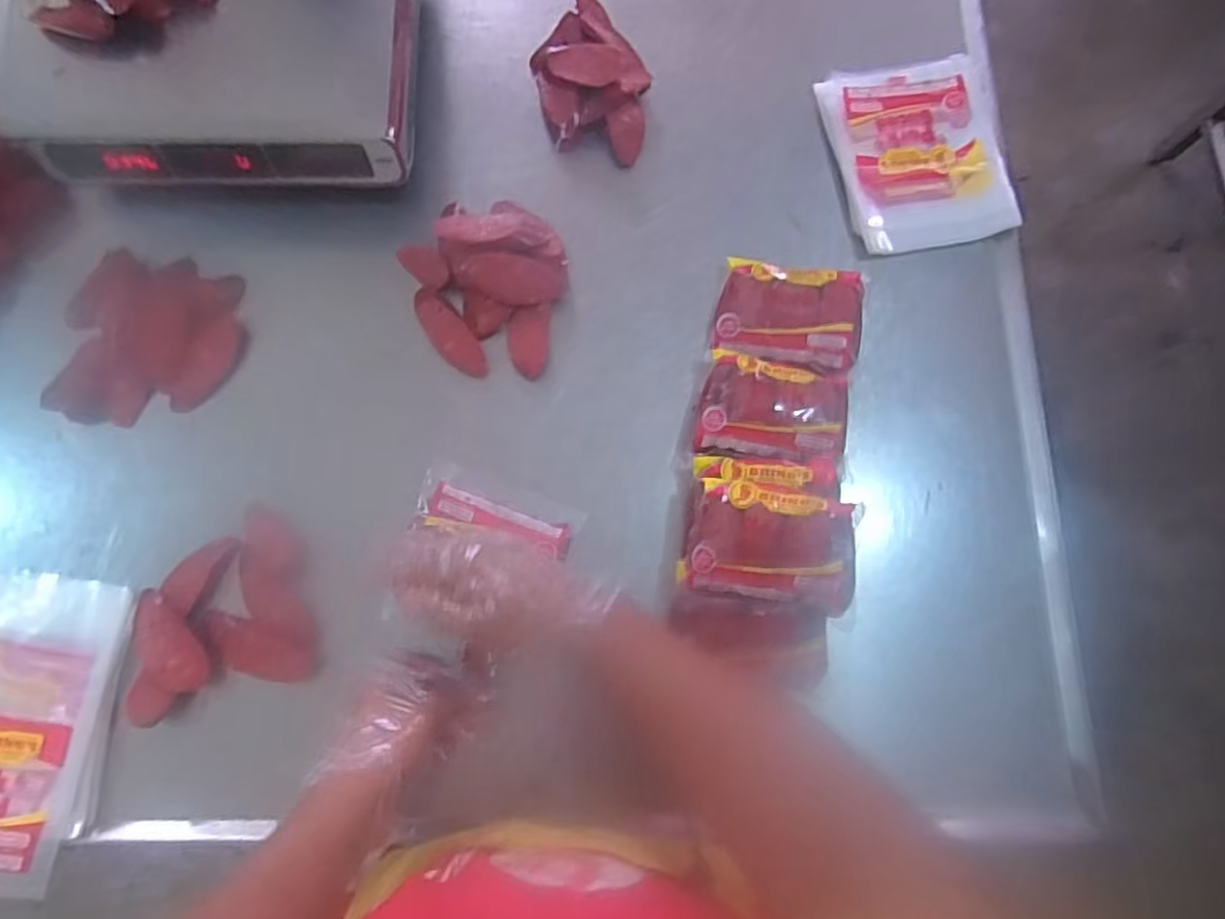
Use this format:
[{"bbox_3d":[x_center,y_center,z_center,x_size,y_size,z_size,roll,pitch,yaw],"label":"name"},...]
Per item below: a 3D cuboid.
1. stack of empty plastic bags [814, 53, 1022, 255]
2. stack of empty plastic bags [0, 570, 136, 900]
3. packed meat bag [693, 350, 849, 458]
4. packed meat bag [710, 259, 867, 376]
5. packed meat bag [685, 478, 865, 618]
[{"bbox_3d":[0.310,-0.316,0.714,0.159,0.018,0.209,-9,77,-3],"label":"stack of empty plastic bags"},{"bbox_3d":[-0.504,0.221,0.573,0.160,0.031,0.247,4,76,0],"label":"stack of empty plastic bags"},{"bbox_3d":[0.146,-0.046,0.646,0.131,0.049,0.094,8,76,1],"label":"packed meat bag"},{"bbox_3d":[0.169,-0.135,0.669,0.138,0.052,0.106,9,76,2],"label":"packed meat bag"},{"bbox_3d":[0.132,0.069,0.568,0.131,0.036,0.091,11,76,2],"label":"packed meat bag"}]

